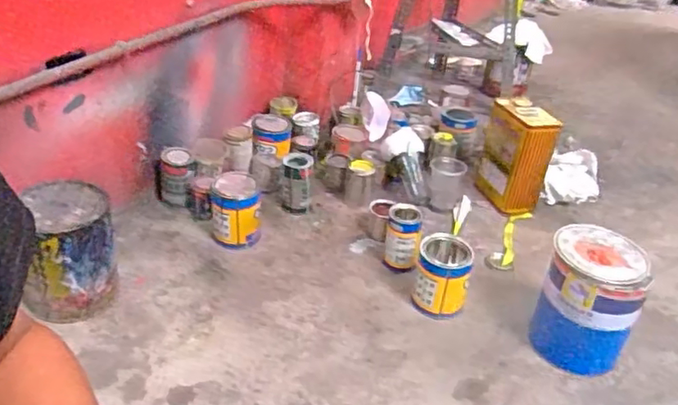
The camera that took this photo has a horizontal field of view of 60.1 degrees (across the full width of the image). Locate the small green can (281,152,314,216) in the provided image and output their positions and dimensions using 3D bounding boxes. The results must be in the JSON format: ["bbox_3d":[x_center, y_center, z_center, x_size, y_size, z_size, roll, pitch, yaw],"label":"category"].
[{"bbox_3d":[-0.103,-0.050,1.443,0.078,0.131,0.088,3,35,-2],"label":"small green can"}]

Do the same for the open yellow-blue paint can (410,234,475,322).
[{"bbox_3d":[0.209,0.149,1.188,0.107,0.133,0.114,10,35,8],"label":"open yellow-blue paint can"}]

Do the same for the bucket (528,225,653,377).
[{"bbox_3d":[0.452,0.179,1.082,0.154,0.223,0.166,3,35,-2],"label":"bucket"}]

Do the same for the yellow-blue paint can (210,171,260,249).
[{"bbox_3d":[-0.227,0.017,1.293,0.105,0.136,0.104,-3,35,-10],"label":"yellow-blue paint can"}]

